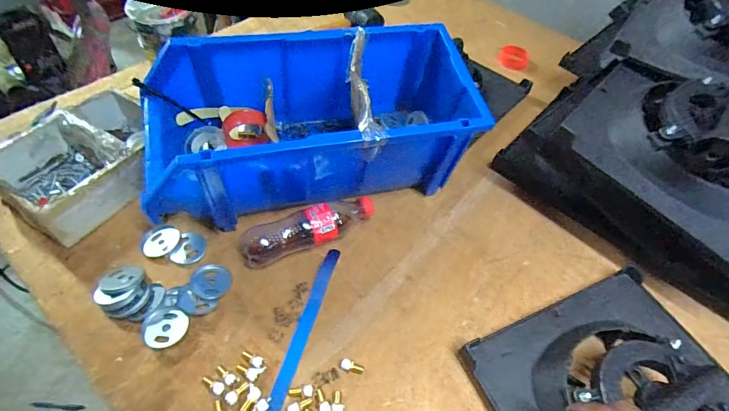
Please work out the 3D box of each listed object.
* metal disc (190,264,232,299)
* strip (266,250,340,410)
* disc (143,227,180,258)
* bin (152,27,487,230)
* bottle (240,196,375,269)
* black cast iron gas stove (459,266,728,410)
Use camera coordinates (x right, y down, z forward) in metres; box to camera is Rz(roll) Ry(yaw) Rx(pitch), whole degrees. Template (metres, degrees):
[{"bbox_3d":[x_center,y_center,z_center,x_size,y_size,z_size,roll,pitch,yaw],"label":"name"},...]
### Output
[{"bbox_3d":[-0.203,0.100,0.523,0.050,0.007,0.047,3,53,-4],"label":"metal disc"},{"bbox_3d":[-0.083,0.171,0.491,0.019,0.007,0.275,16,53,6],"label":"strip"},{"bbox_3d":[-0.286,0.050,0.556,0.041,0.009,0.049,31,57,19],"label":"disc"},{"bbox_3d":[-0.076,-0.118,0.561,0.435,0.166,0.201,-10,55,-13],"label":"bin"},{"bbox_3d":[-0.077,0.028,0.563,0.195,0.054,0.063,-19,57,-19],"label":"bottle"},{"bbox_3d":[0.315,0.224,0.430,0.299,0.101,0.293,-18,57,-18],"label":"black cast iron gas stove"}]

